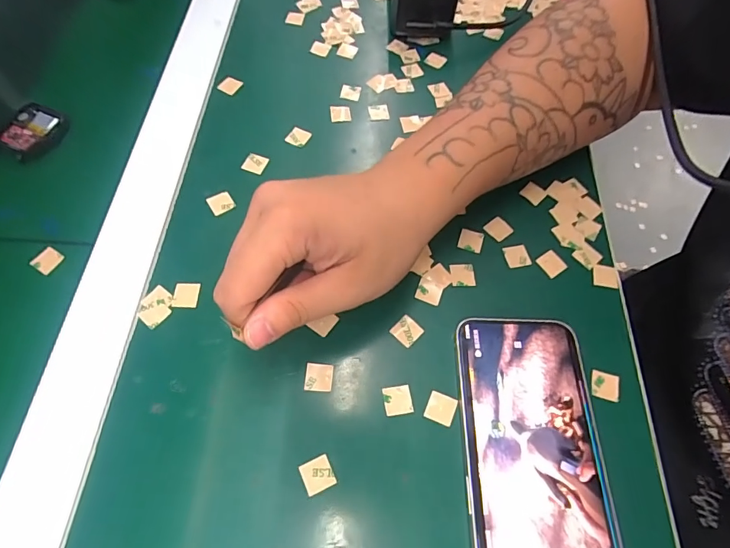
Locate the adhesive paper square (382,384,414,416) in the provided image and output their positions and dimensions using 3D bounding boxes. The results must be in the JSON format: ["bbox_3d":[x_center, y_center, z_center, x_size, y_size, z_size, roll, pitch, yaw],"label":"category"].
[{"bbox_3d":[0.018,0.070,0.242,0.015,0.004,0.016,-7,63,-6],"label":"adhesive paper square"}]

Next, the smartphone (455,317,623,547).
[{"bbox_3d":[0.088,0.093,0.228,0.071,0.009,0.144,2,63,-1],"label":"smartphone"}]

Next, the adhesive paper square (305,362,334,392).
[{"bbox_3d":[-0.026,0.058,0.246,0.015,0.004,0.015,4,67,-1],"label":"adhesive paper square"}]

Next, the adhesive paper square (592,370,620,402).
[{"bbox_3d":[0.139,0.065,0.251,0.014,0.004,0.016,10,65,12],"label":"adhesive paper square"}]

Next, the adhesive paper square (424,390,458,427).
[{"bbox_3d":[0.042,0.074,0.241,0.015,0.004,0.016,19,64,12],"label":"adhesive paper square"}]

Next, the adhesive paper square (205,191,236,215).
[{"bbox_3d":[-0.098,-0.049,0.296,0.016,0.004,0.016,-30,68,-16],"label":"adhesive paper square"}]

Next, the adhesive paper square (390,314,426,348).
[{"bbox_3d":[0.025,0.034,0.261,0.015,0.004,0.015,42,73,15],"label":"adhesive paper square"}]

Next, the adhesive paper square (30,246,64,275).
[{"bbox_3d":[-0.204,-0.010,0.278,0.017,0.004,0.016,25,65,11],"label":"adhesive paper square"}]

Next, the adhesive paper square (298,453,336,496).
[{"bbox_3d":[-0.024,0.103,0.223,0.016,0.004,0.016,-23,66,-13],"label":"adhesive paper square"}]

